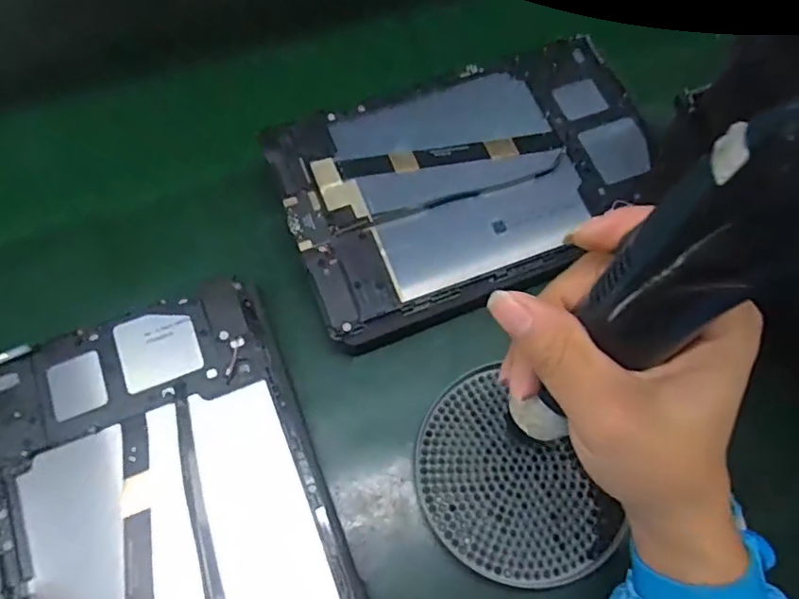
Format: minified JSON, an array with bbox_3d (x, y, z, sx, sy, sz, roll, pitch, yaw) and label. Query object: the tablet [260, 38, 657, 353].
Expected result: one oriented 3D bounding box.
[{"bbox_3d":[0.045,-0.077,0.367,0.231,0.013,0.149,-21,71,-9],"label":"tablet"}]

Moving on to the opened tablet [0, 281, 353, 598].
[{"bbox_3d":[-0.111,0.113,0.288,0.146,0.017,0.230,-20,67,-5],"label":"opened tablet"}]

